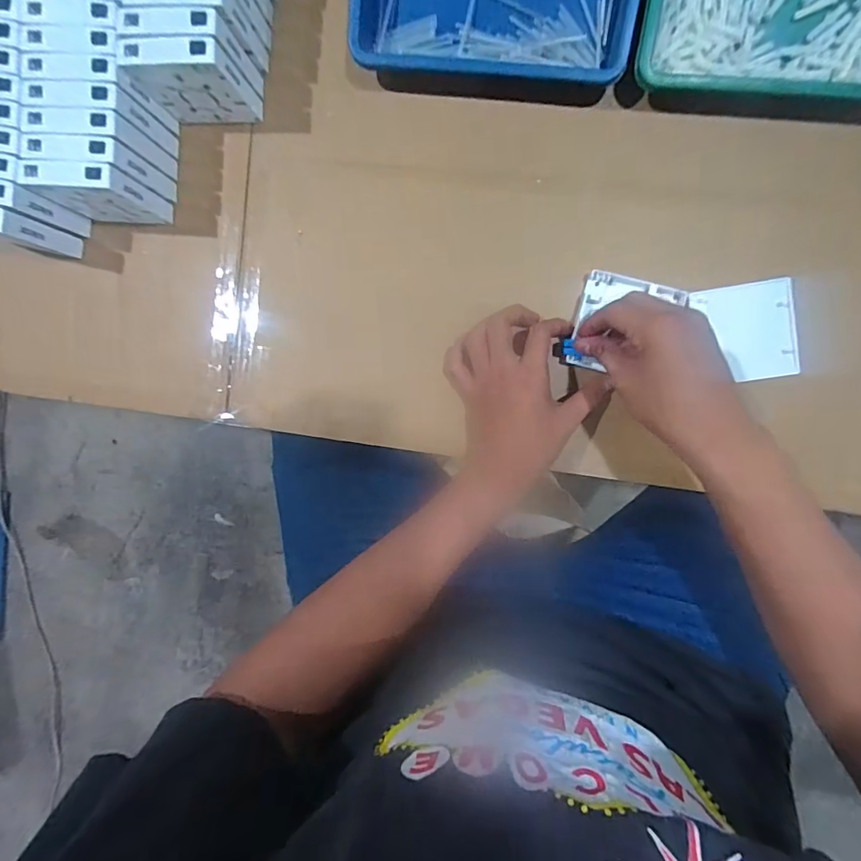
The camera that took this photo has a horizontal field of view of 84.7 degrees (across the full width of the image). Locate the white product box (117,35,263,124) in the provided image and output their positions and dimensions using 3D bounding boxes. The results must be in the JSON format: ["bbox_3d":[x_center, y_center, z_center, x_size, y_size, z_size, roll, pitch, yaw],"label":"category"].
[{"bbox_3d":[-0.210,-0.312,0.425,0.086,0.087,0.024,2,95,7],"label":"white product box"}]

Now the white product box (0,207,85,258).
[{"bbox_3d":[-0.406,-0.196,0.455,0.084,0.090,0.022,15,96,6],"label":"white product box"}]

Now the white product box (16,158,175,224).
[{"bbox_3d":[-0.309,-0.221,0.445,0.089,0.089,0.024,7,96,6],"label":"white product box"}]

